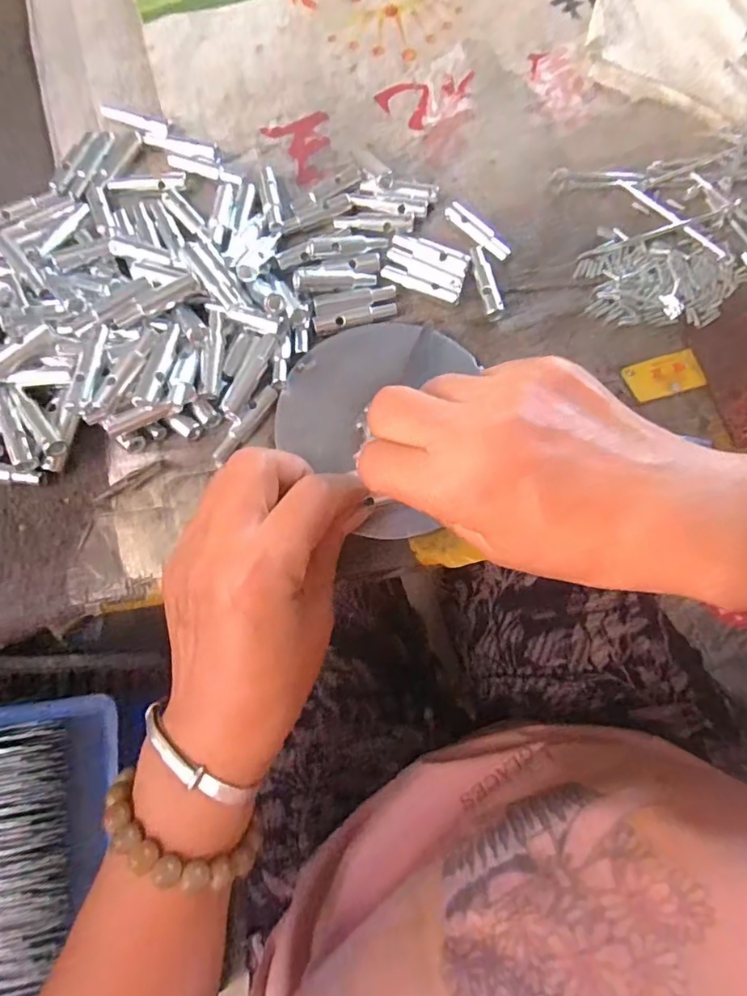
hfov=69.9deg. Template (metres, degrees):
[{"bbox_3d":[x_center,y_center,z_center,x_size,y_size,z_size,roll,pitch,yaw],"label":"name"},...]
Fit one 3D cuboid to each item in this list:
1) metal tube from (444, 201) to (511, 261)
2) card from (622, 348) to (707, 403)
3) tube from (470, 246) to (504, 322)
[{"bbox_3d":[0.066,-0.169,0.340,0.010,0.009,0.051,-42,79,-9],"label":"metal tube"},{"bbox_3d":[0.173,-0.073,0.317,0.045,0.004,0.025,-16,76,-4],"label":"card"},{"bbox_3d":[0.069,-0.134,0.328,0.011,0.009,0.052,-10,76,-2],"label":"tube"}]

